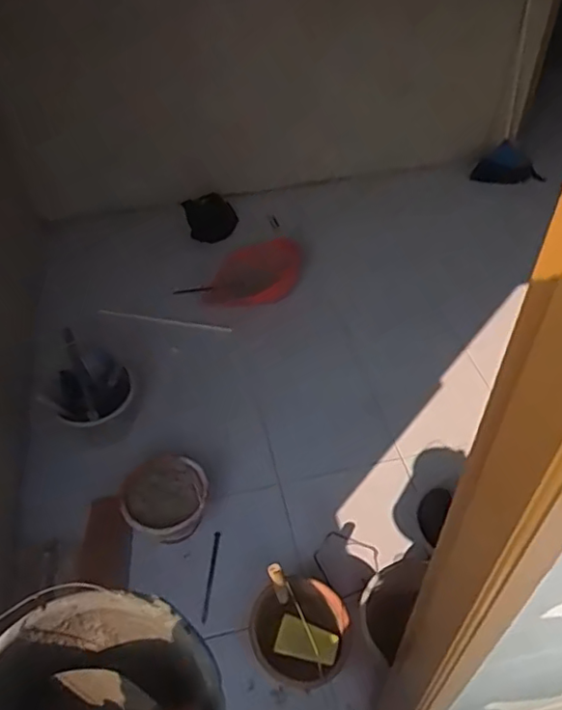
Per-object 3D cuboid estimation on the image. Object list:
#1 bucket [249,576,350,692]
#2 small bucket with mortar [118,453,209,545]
[{"bbox_3d":[0.039,0.675,1.434,0.236,0.149,0.214,5,48,7],"label":"bucket"},{"bbox_3d":[-0.322,0.403,1.658,0.228,0.155,0.210,-1,47,1],"label":"small bucket with mortar"}]

